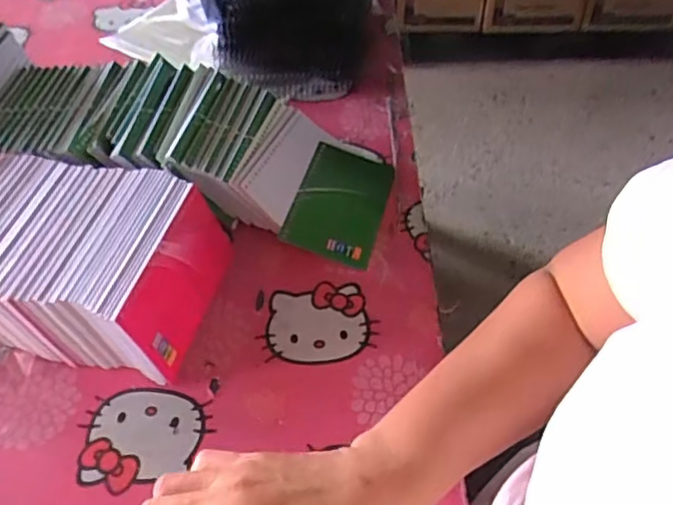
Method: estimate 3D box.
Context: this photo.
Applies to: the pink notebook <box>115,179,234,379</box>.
[{"bbox_3d":[-0.116,0.018,0.473,0.007,0.078,0.139,-2,47,21],"label":"pink notebook"}]

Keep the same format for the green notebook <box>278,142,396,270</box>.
[{"bbox_3d":[0.005,-0.047,0.560,0.077,0.006,0.123,21,54,-2],"label":"green notebook"}]

